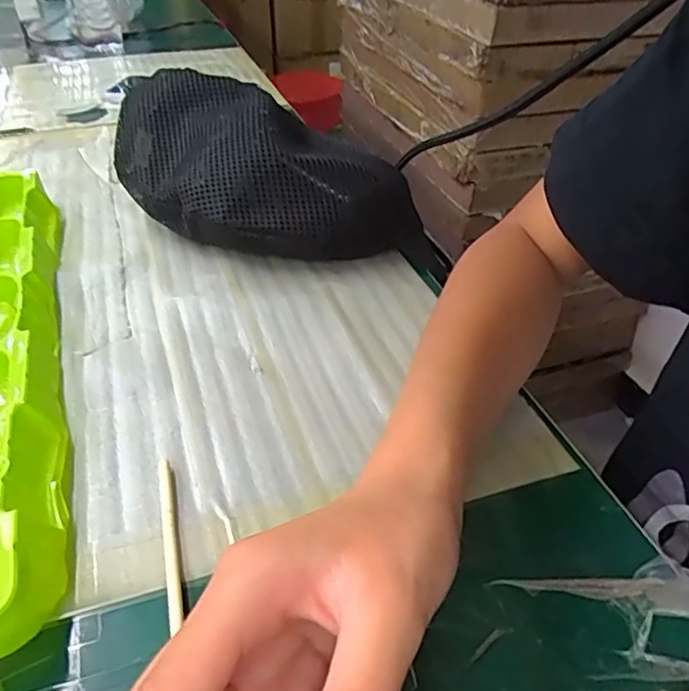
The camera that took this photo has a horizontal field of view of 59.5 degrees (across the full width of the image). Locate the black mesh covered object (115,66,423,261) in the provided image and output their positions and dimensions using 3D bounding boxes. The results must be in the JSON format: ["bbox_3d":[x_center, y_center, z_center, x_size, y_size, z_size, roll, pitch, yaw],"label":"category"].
[{"bbox_3d":[-0.070,-0.130,0.445,0.143,0.083,0.231,-30,47,-33],"label":"black mesh covered object"}]

